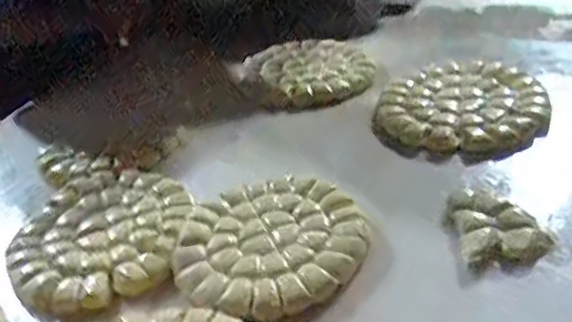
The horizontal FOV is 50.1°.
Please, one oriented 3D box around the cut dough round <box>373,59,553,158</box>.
[{"bbox_3d":[0.324,-0.099,1.096,0.279,0.054,0.290,-3,34,2],"label":"cut dough round"}]

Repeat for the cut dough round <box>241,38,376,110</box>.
[{"bbox_3d":[0.044,-0.194,1.251,0.242,0.039,0.307,-27,40,-30],"label":"cut dough round"}]

